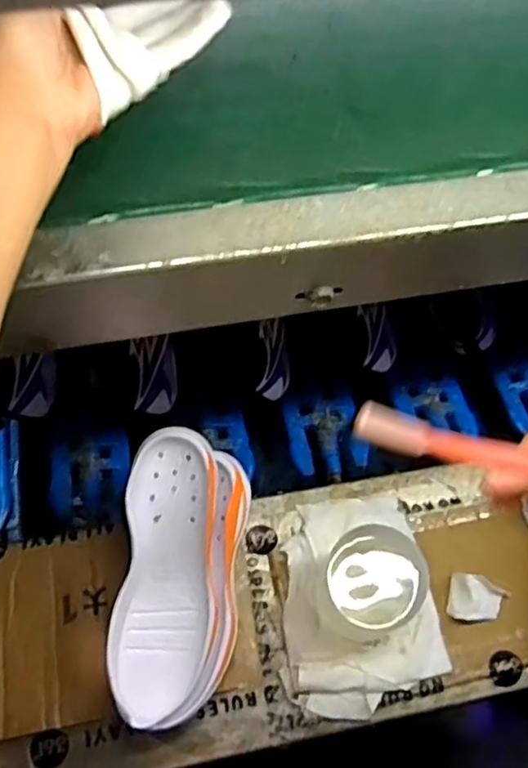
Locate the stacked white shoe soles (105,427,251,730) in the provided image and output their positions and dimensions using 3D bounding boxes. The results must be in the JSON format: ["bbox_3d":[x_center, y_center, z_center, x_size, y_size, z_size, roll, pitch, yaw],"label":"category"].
[{"bbox_3d":[-0.076,0.171,0.595,0.106,0.040,0.245,5,78,1],"label":"stacked white shoe soles"}]

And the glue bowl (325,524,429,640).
[{"bbox_3d":[0.103,0.190,0.625,0.083,0.093,0.085,0,64,0],"label":"glue bowl"}]

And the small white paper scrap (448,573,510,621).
[{"bbox_3d":[0.216,0.216,0.651,0.057,0.027,0.042,12,64,5],"label":"small white paper scrap"}]

